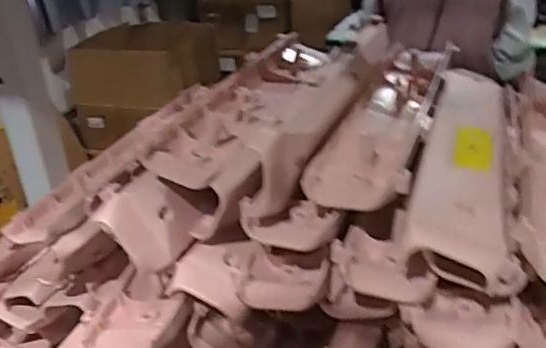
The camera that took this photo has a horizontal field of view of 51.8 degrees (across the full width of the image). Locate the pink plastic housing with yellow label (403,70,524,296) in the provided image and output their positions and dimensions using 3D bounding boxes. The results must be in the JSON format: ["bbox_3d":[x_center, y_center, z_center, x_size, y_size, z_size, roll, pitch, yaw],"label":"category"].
[{"bbox_3d":[0.124,-0.014,0.364,0.054,0.030,0.244,5,29,17],"label":"pink plastic housing with yellow label"}]

